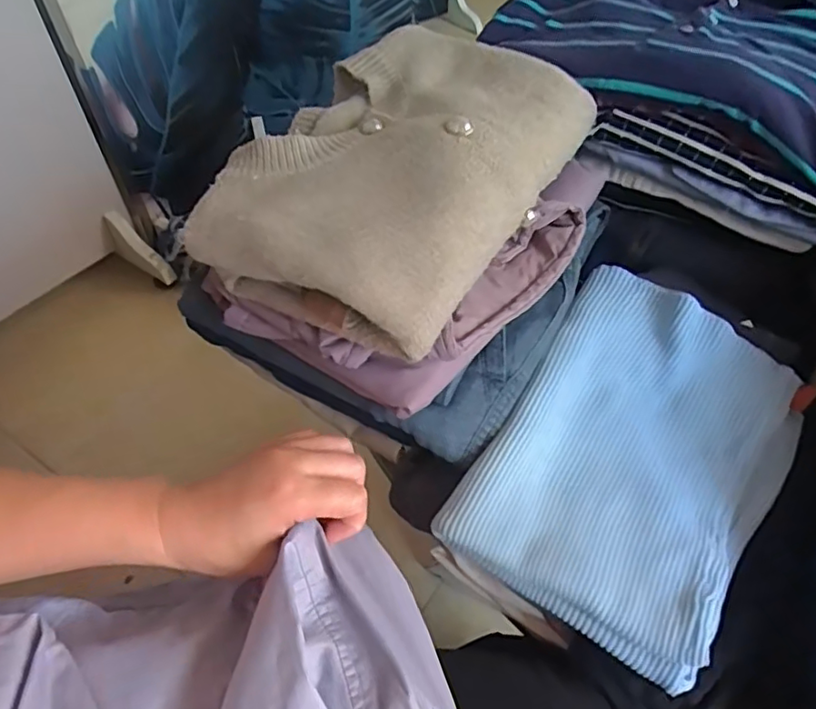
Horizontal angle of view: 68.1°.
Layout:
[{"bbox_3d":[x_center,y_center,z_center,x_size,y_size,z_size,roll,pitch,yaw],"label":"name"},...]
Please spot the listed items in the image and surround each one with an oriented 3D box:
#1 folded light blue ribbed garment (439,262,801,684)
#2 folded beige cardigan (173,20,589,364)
[{"bbox_3d":[0.161,0.066,0.419,0.180,0.042,0.264,27,57,20],"label":"folded light blue ribbed garment"},{"bbox_3d":[-0.001,-0.134,0.426,0.195,0.066,0.277,23,55,17],"label":"folded beige cardigan"}]

